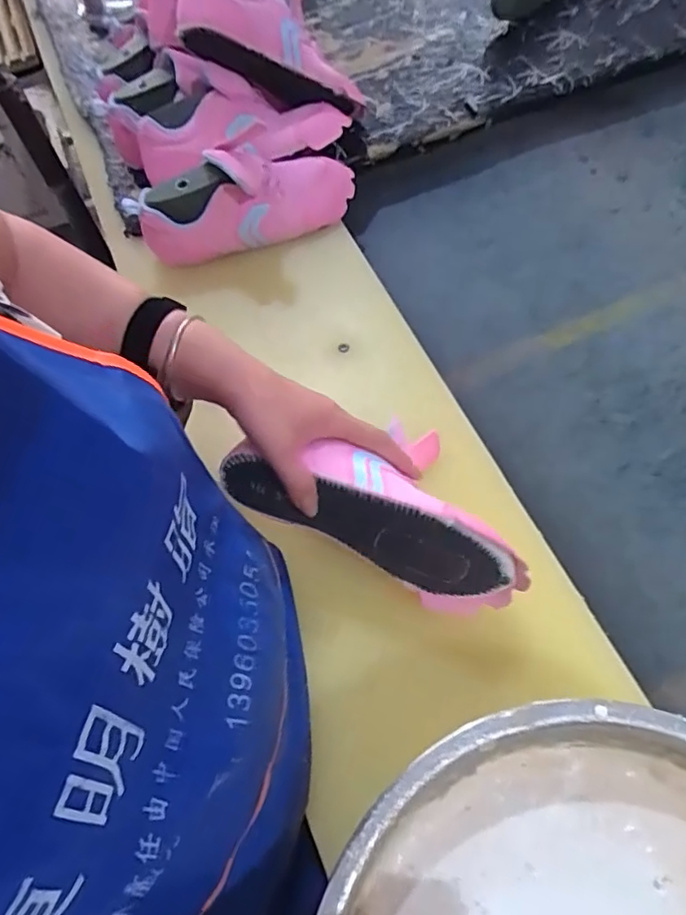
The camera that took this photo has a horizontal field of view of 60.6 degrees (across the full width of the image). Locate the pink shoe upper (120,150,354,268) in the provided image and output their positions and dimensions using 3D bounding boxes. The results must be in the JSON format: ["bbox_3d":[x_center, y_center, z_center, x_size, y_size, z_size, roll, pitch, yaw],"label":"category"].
[{"bbox_3d":[-0.104,-0.291,0.658,0.247,0.102,0.065,-22,63,-8],"label":"pink shoe upper"}]

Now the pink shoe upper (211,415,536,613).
[{"bbox_3d":[0.031,0.033,0.476,0.240,0.082,0.085,24,36,3],"label":"pink shoe upper"}]

